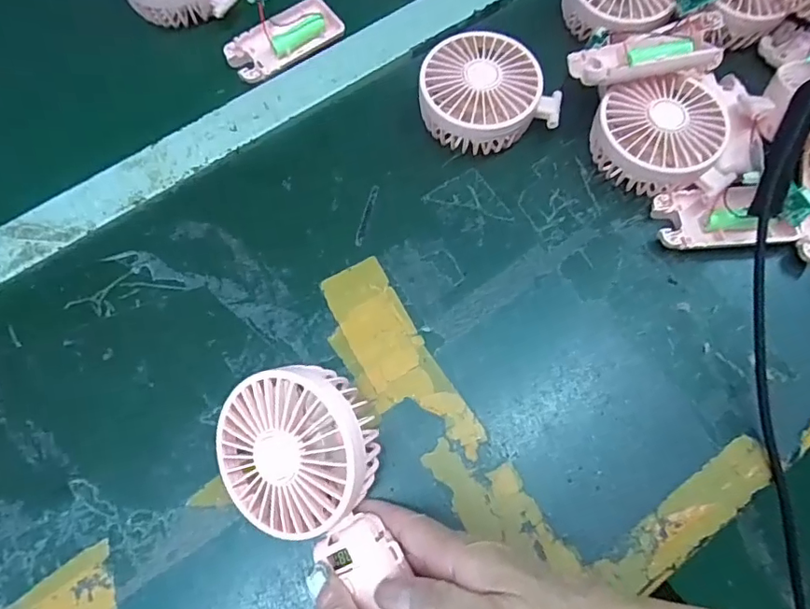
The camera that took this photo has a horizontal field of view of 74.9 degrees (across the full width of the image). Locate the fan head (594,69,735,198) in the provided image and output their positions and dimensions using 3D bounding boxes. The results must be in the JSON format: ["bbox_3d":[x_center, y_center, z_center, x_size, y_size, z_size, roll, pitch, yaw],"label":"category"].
[{"bbox_3d":[0.177,-0.118,0.377,0.085,0.046,0.082,0,70,0],"label":"fan head"}]

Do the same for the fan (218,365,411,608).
[{"bbox_3d":[-0.032,0.105,0.265,0.079,0.045,0.163,-37,74,-13],"label":"fan"}]

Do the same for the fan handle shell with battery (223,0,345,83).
[{"bbox_3d":[-0.098,-0.218,0.431,0.096,0.010,0.045,-34,74,-12],"label":"fan handle shell with battery"}]

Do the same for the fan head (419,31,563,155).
[{"bbox_3d":[0.059,-0.155,0.392,0.097,0.042,0.086,-19,71,-7],"label":"fan head"}]

